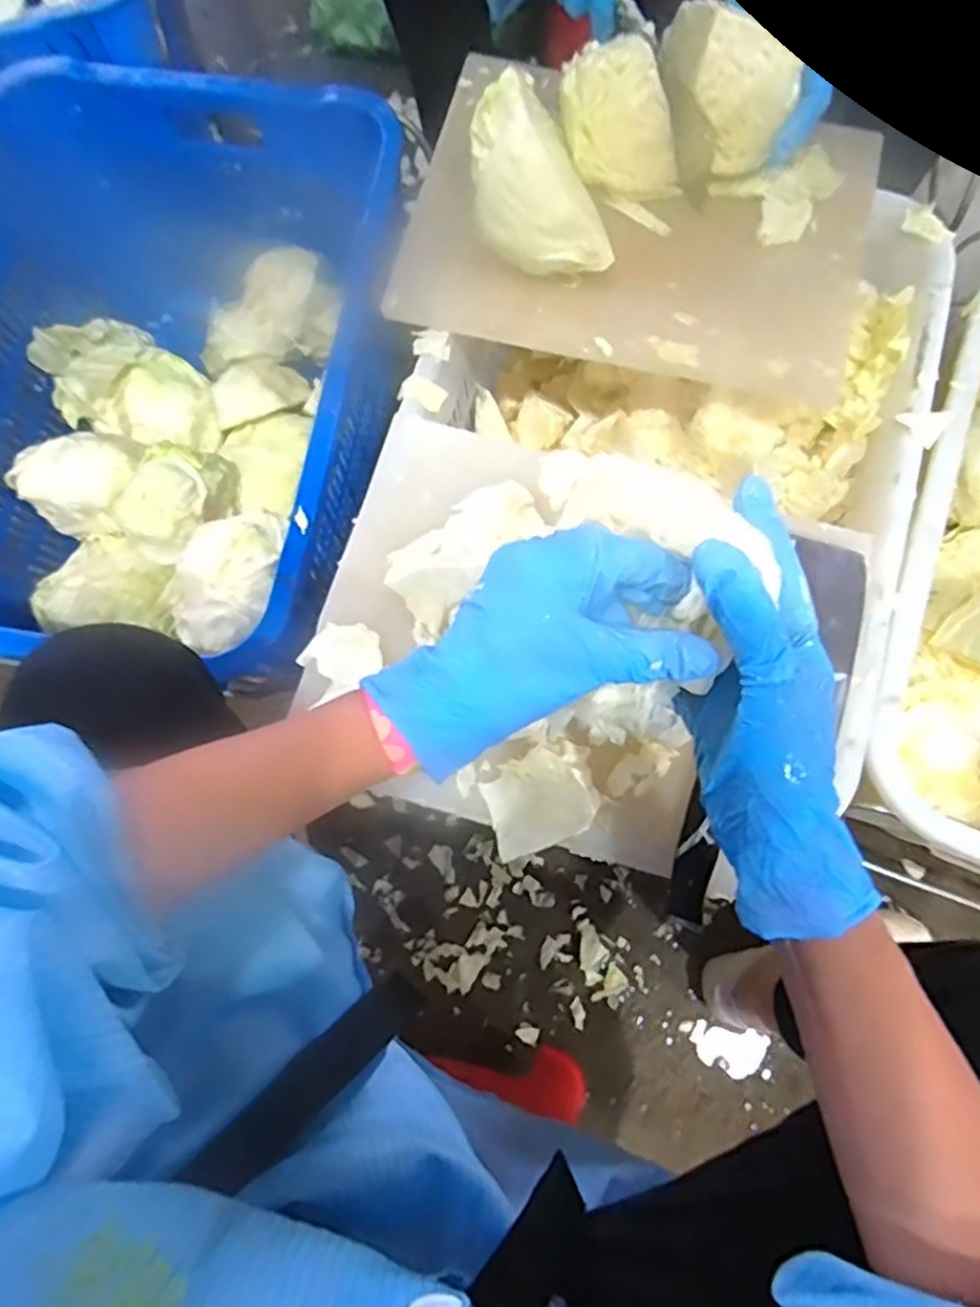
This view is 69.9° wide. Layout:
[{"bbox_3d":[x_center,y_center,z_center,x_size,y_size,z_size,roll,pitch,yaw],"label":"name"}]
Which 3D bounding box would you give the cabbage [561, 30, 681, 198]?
[{"bbox_3d":[0.112,-0.449,0.584,0.101,0.095,0.061,5,76,3],"label":"cabbage"}]

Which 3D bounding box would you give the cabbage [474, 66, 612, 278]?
[{"bbox_3d":[0.031,-0.374,0.575,0.073,0.103,0.147,-30,77,-5],"label":"cabbage"}]

